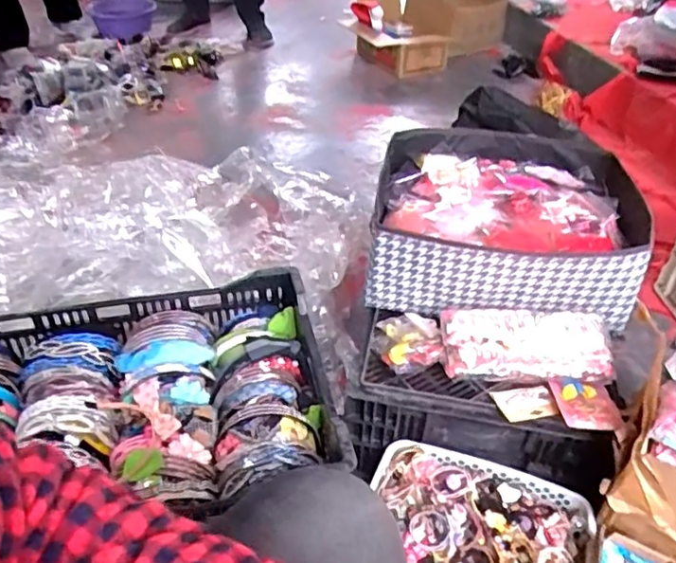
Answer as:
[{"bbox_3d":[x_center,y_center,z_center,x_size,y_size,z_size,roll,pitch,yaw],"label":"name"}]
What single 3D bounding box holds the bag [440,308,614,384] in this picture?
[{"bbox_3d":[0.268,0.092,0.881,0.235,0.075,0.095,3,39,2],"label":"bag"}]

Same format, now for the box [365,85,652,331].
[{"bbox_3d":[0.270,-0.101,1.027,0.401,0.159,0.370,7,39,7],"label":"box"}]

